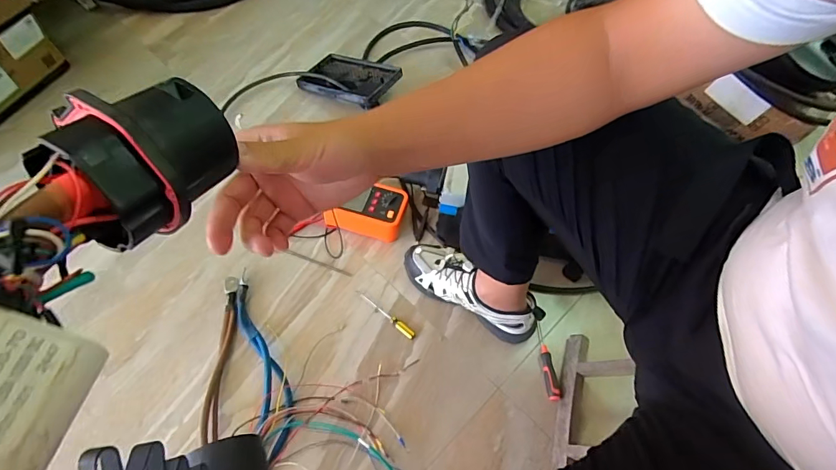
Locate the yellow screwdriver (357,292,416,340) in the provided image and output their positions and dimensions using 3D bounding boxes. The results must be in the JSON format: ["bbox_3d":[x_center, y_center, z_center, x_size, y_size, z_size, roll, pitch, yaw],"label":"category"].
[{"bbox_3d":[-0.063,0.149,0.826,0.144,0.017,0.015,36,63,20],"label":"yellow screwdriver"}]

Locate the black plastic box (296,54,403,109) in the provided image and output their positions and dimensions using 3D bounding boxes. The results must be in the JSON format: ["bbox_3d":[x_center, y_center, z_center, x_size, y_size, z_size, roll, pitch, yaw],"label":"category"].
[{"bbox_3d":[-0.180,-0.425,1.171,0.251,0.030,0.181,24,59,23],"label":"black plastic box"}]

